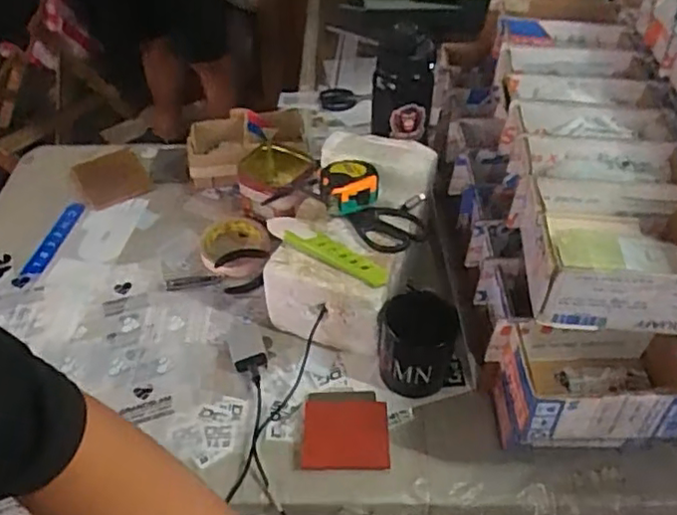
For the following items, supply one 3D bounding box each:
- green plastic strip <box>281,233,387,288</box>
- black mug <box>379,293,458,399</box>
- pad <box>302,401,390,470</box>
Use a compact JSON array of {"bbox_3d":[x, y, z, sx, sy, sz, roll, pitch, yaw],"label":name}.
[{"bbox_3d":[-0.002,-0.003,0.726,0.130,0.017,0.026,27,51,23],"label":"green plastic strip"},{"bbox_3d":[0.086,0.097,0.716,0.077,0.095,0.078,-9,47,-10],"label":"black mug"},{"bbox_3d":[0.008,0.189,0.686,0.090,0.012,0.081,1,46,0],"label":"pad"}]

